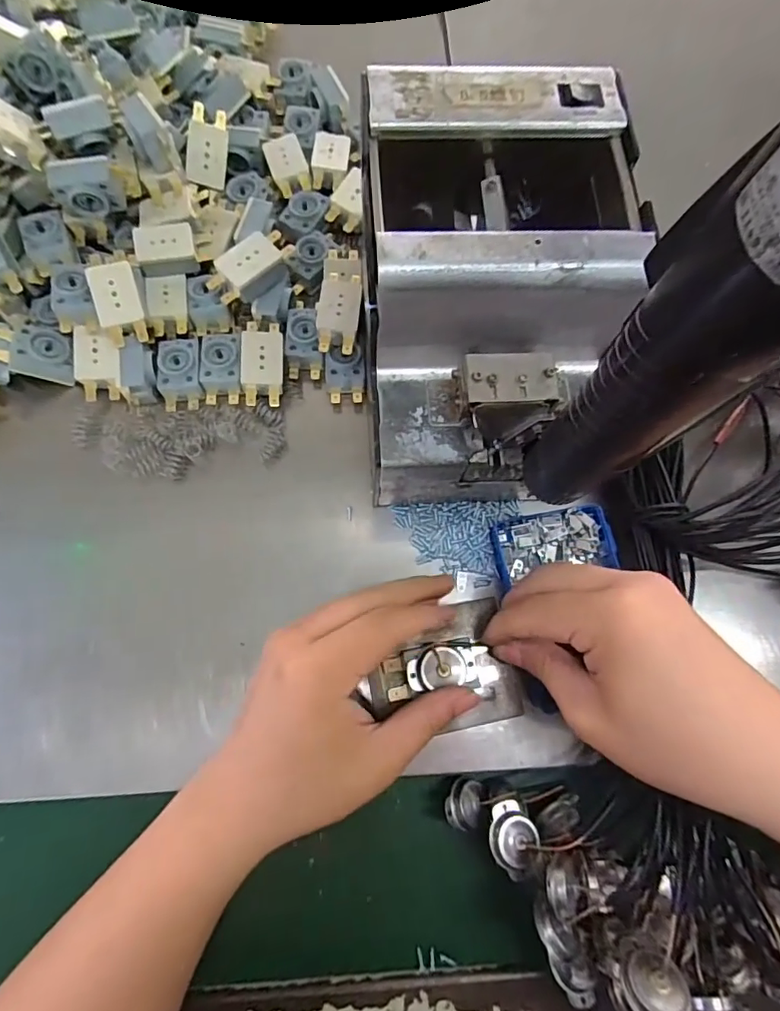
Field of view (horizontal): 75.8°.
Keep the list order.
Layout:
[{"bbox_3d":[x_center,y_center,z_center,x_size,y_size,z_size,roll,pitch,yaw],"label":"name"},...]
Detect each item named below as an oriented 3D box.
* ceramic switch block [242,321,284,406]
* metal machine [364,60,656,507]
[{"bbox_3d":[-0.084,-0.096,0.332,0.026,0.011,0.058,-1,76,-3],"label":"ceramic switch block"},{"bbox_3d":[0.040,-0.103,0.272,0.133,0.143,0.192,0,82,-5],"label":"metal machine"}]

